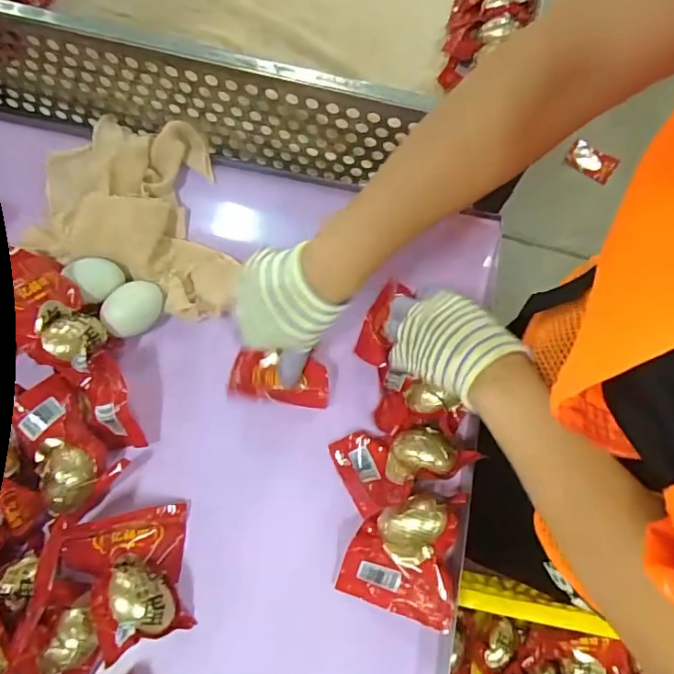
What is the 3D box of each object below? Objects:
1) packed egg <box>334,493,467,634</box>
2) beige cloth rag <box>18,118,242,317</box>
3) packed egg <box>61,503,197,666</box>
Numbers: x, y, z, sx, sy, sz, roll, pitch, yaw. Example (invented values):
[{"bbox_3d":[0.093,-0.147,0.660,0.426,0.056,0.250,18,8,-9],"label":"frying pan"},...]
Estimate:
[{"bbox_3d":[0.060,0.177,0.437,0.095,0.036,0.102,18,71,4],"label":"packed egg"},{"bbox_3d":[-0.183,-0.133,0.528,0.236,0.051,0.182,24,72,6],"label":"beige cloth rag"},{"bbox_3d":[-0.164,0.190,0.413,0.085,0.039,0.100,-6,65,-22],"label":"packed egg"}]

